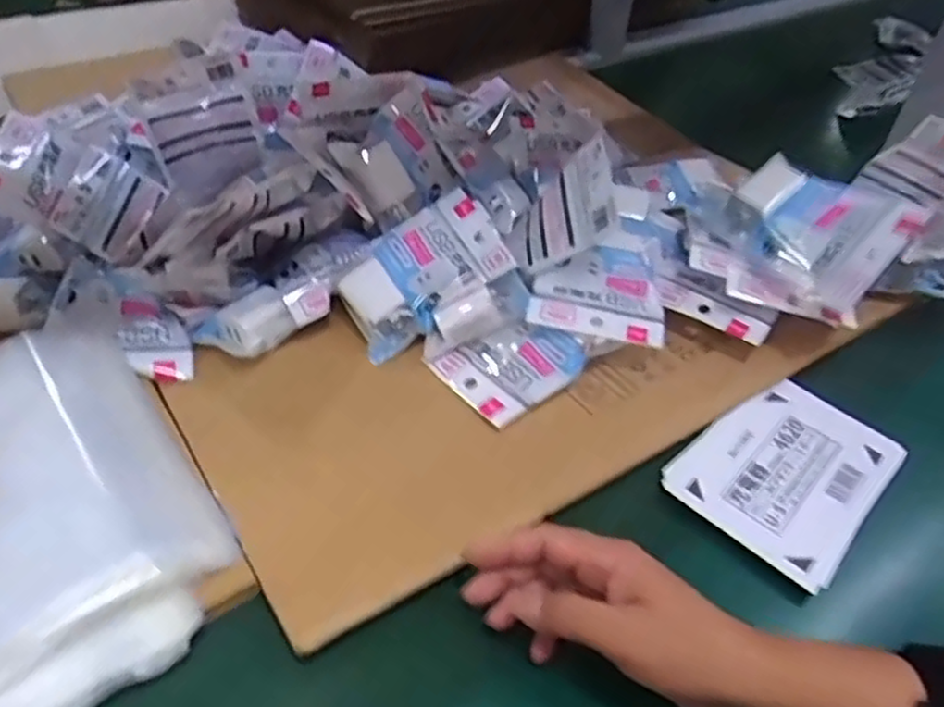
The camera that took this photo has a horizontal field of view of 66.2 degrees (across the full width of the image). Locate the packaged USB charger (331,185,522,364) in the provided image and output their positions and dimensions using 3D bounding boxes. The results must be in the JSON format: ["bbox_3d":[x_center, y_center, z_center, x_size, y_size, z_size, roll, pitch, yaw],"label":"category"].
[{"bbox_3d":[-0.037,-0.067,0.559,0.135,0.024,0.087,-34,71,-13],"label":"packaged USB charger"}]

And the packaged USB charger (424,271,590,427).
[{"bbox_3d":[0.023,-0.007,0.526,0.090,0.035,0.109,-24,50,-27],"label":"packaged USB charger"}]

